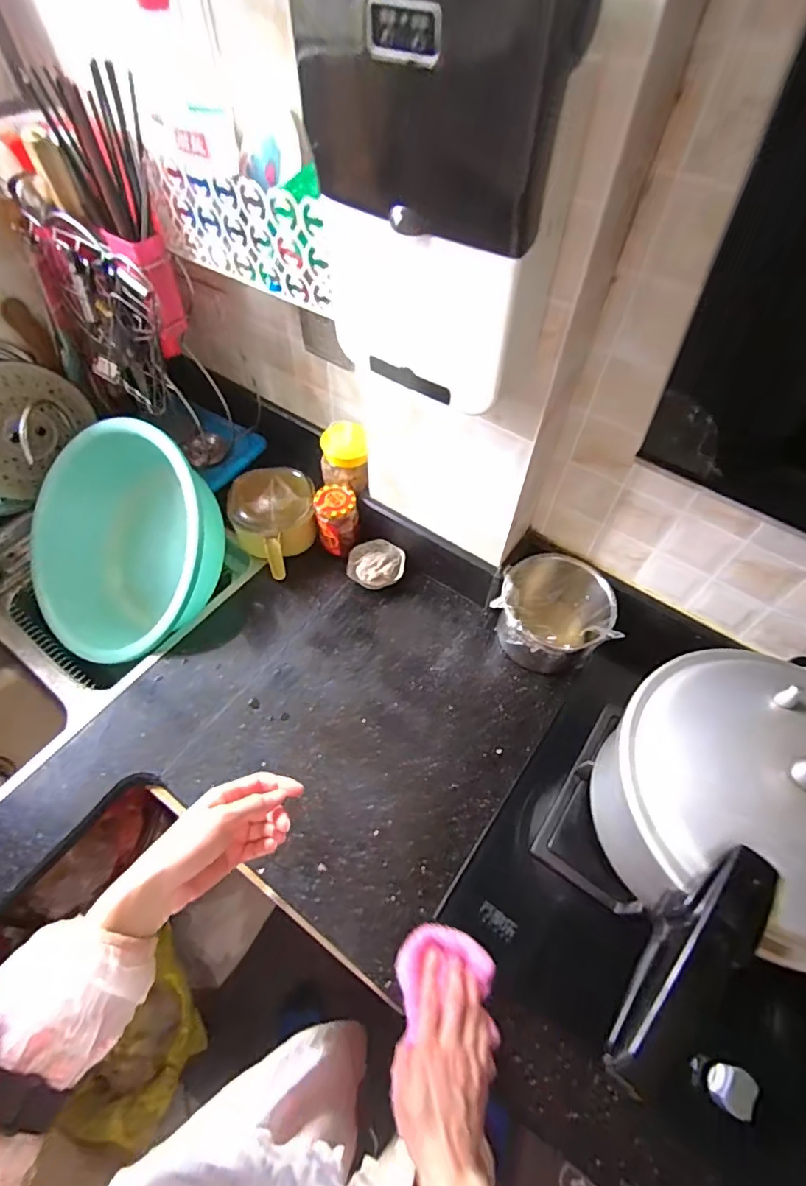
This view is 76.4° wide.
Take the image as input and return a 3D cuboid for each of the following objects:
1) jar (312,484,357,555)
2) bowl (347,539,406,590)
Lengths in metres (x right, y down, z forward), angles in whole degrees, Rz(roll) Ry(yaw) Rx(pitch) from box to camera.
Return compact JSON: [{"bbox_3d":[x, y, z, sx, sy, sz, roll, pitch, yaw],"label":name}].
[{"bbox_3d":[-0.108,-0.116,0.856,0.065,0.116,0.070,1,57,-1],"label":"jar"},{"bbox_3d":[-0.044,-0.047,0.863,0.092,0.034,0.094,0,56,0],"label":"bowl"}]

